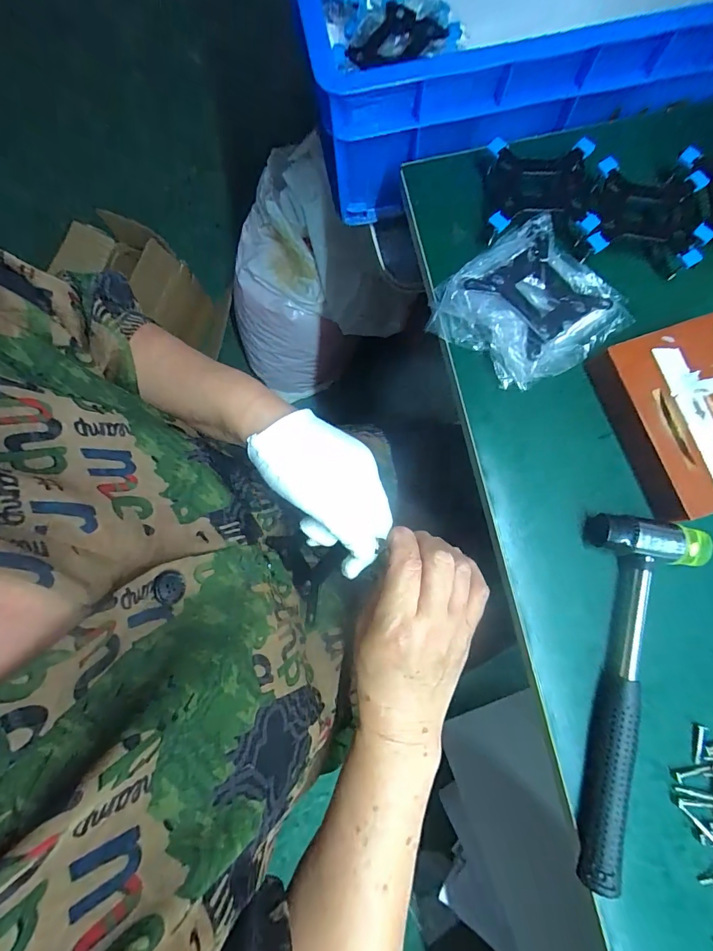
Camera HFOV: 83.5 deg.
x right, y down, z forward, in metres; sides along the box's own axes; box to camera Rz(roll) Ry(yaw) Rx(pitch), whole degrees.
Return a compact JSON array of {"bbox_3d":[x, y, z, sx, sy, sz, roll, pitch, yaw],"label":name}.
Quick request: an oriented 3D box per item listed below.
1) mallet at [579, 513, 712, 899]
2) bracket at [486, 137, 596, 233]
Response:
[{"bbox_3d":[0.199,0.147,0.270,0.077,0.044,0.233,7,73,1],"label":"mallet"},{"bbox_3d":[0.155,-0.244,0.337,0.083,0.022,0.079,3,73,-1],"label":"bracket"}]

